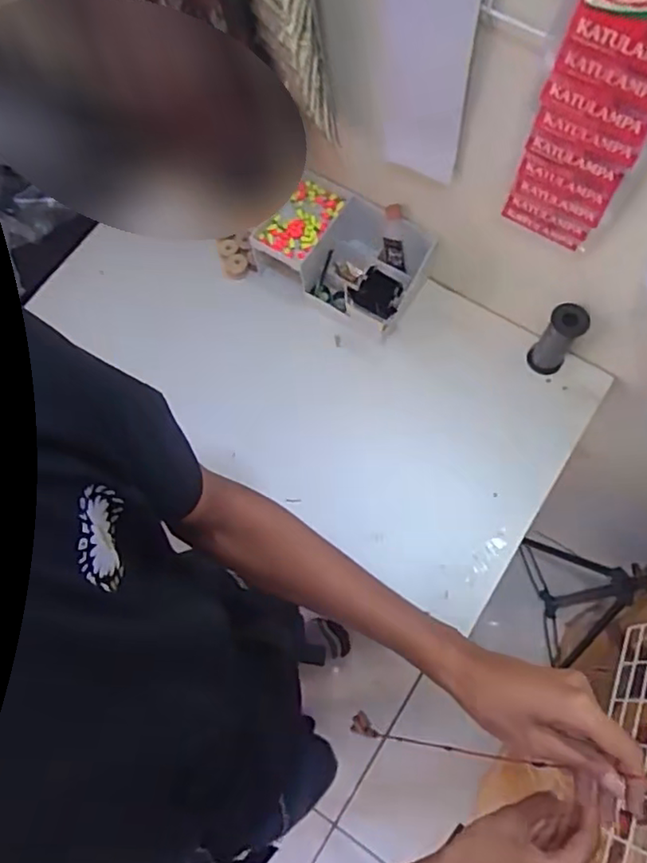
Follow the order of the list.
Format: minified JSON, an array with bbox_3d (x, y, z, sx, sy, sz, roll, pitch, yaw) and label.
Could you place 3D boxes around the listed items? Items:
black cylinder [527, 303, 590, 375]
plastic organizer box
[{"bbox_3d":[0.325,-0.127,0.862,0.050,0.114,0.052,37,76,14],"label":"black cylinder"},{"bbox_3d":[0.031,-0.257,0.922,0.232,0.102,0.147,34,75,13],"label":"plastic organizer box"}]

